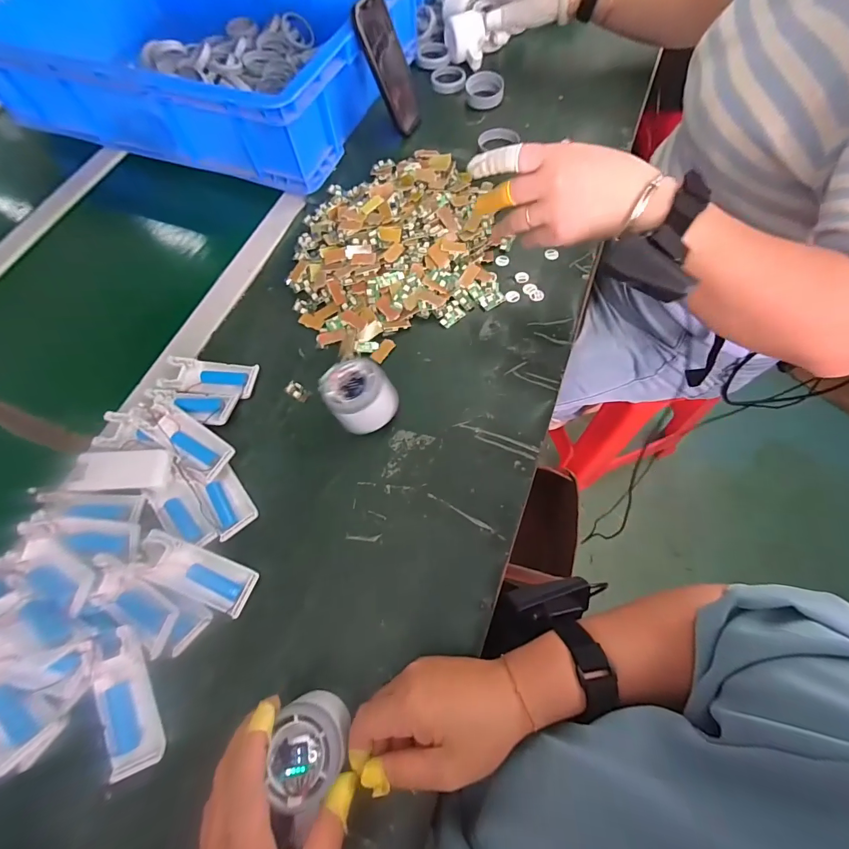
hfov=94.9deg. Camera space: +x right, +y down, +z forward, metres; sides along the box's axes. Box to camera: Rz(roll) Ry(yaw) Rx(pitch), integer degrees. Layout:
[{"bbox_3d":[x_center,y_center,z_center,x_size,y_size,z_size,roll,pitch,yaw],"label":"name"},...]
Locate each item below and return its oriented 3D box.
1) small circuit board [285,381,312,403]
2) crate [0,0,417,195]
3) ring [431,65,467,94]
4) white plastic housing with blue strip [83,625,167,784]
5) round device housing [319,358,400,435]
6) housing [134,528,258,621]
[{"bbox_3d":[-0.142,-0.038,0.435,0.030,0.004,0.017,34,72,16],"label":"small circuit board"},{"bbox_3d":[-0.342,-0.600,0.615,0.577,0.122,0.411,20,69,12],"label":"crate"},{"bbox_3d":[0.040,-0.580,0.655,0.058,0.015,0.058,-1,66,3],"label":"ring"},{"bbox_3d":[-0.243,0.224,0.317,0.042,0.013,0.107,-19,82,-5],"label":"white plastic housing with blue strip"},{"bbox_3d":[-0.065,-0.026,0.396,0.064,0.059,0.078,-37,69,-12],"label":"round device housing"},{"bbox_3d":[-0.206,0.131,0.348,0.107,0.013,0.039,25,70,0],"label":"housing"}]

